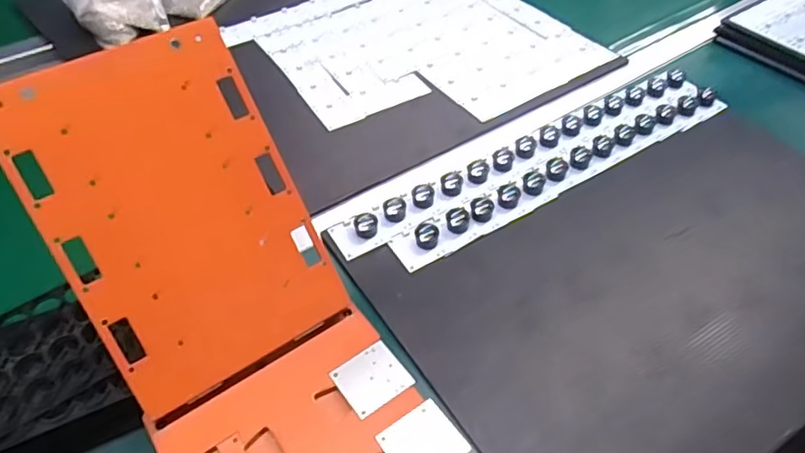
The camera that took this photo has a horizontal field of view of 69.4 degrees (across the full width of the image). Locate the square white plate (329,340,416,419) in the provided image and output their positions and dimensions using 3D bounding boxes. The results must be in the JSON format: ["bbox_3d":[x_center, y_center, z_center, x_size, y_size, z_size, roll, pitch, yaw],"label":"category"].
[{"bbox_3d":[-0.022,0.109,0.422,0.048,0.004,0.043,-29,53,-23],"label":"square white plate"}]

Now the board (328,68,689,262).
[{"bbox_3d":[0.134,-0.083,0.618,0.460,0.016,0.041,-25,52,-21],"label":"board"}]

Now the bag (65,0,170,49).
[{"bbox_3d":[-0.402,-0.316,0.809,0.114,0.053,0.161,-25,52,-21],"label":"bag"}]

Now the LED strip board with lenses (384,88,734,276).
[{"bbox_3d":[0.177,-0.064,0.605,0.424,0.018,0.045,-26,52,-21],"label":"LED strip board with lenses"}]

